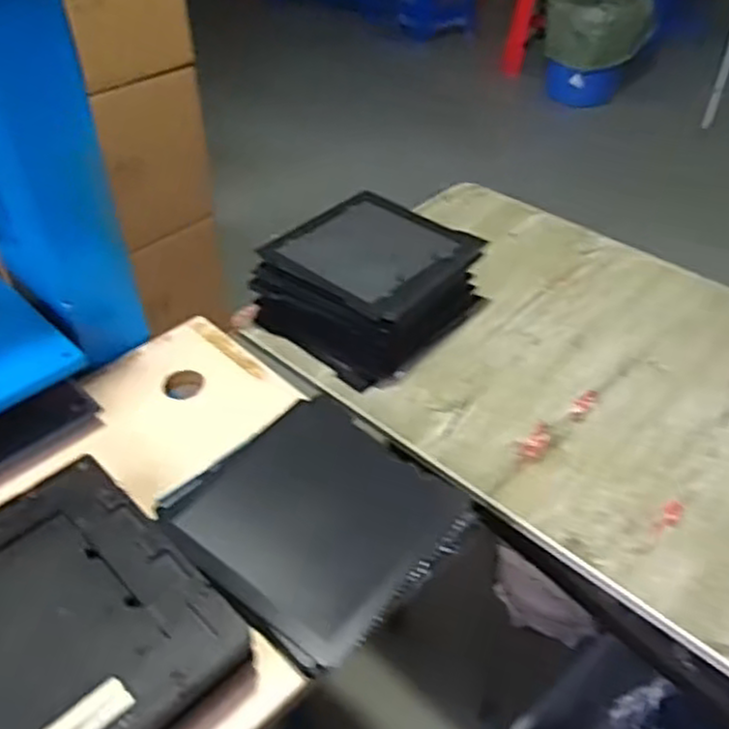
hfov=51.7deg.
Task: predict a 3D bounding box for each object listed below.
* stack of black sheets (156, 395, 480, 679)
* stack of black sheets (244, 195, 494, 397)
[{"bbox_3d":[-0.050,0.151,0.754,0.227,0.033,0.248,-33,51,-31],"label":"stack of black sheets"},{"bbox_3d":[0.003,-0.126,1.065,0.241,0.121,0.238,29,49,29],"label":"stack of black sheets"}]

